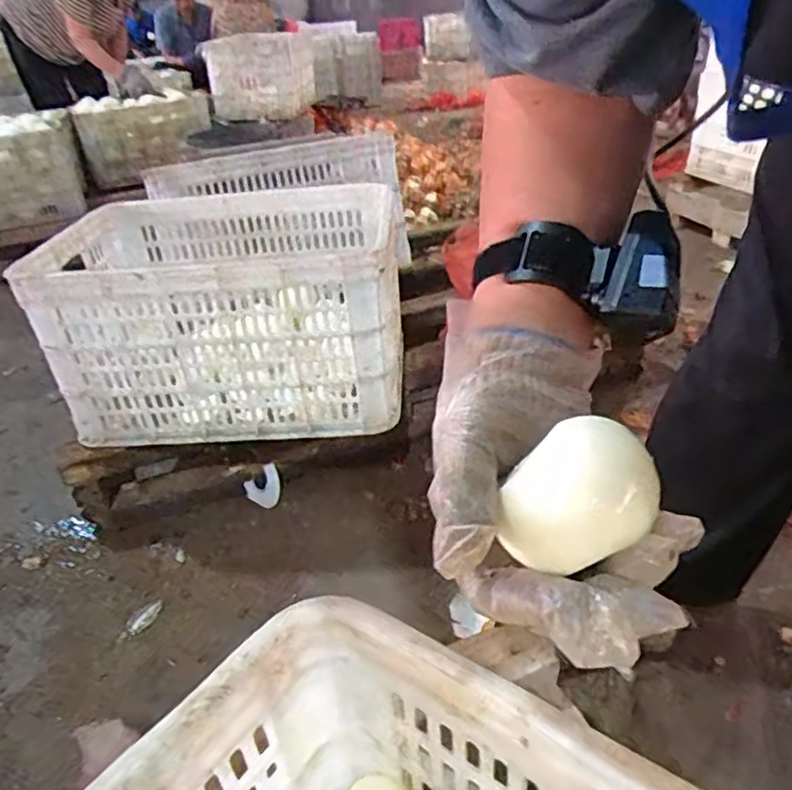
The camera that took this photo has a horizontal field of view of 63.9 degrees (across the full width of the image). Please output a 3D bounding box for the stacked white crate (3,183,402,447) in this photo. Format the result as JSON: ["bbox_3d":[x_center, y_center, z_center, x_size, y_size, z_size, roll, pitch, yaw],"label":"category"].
[{"bbox_3d":[-0.247,-0.153,1.036,0.492,0.278,0.389,-2,32,4],"label":"stacked white crate"}]

